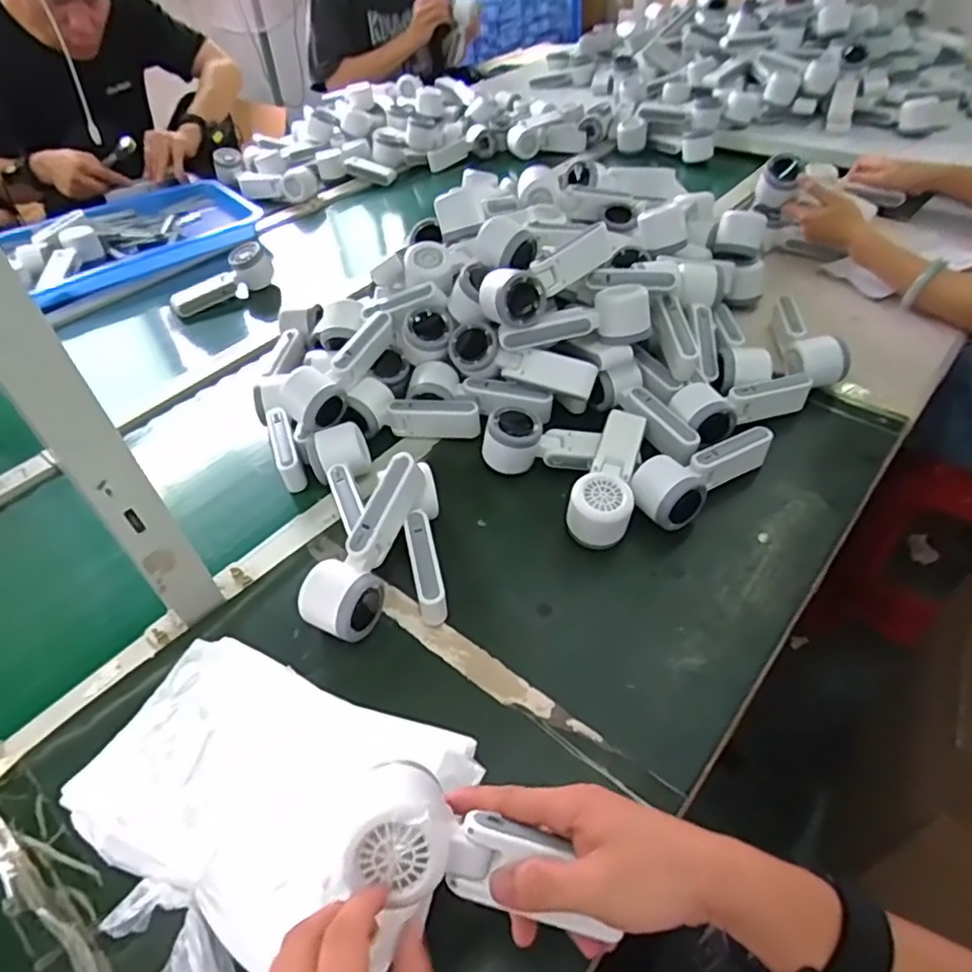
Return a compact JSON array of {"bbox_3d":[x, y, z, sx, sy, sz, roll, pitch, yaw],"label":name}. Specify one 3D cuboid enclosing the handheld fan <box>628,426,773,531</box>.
[{"bbox_3d":[0.216,-0.014,0.648,0.157,0.056,0.064,-34,51,-24],"label":"handheld fan"}]

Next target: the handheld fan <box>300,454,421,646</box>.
[{"bbox_3d":[-0.104,0.053,0.573,0.054,0.055,0.165,18,68,18],"label":"handheld fan"}]

